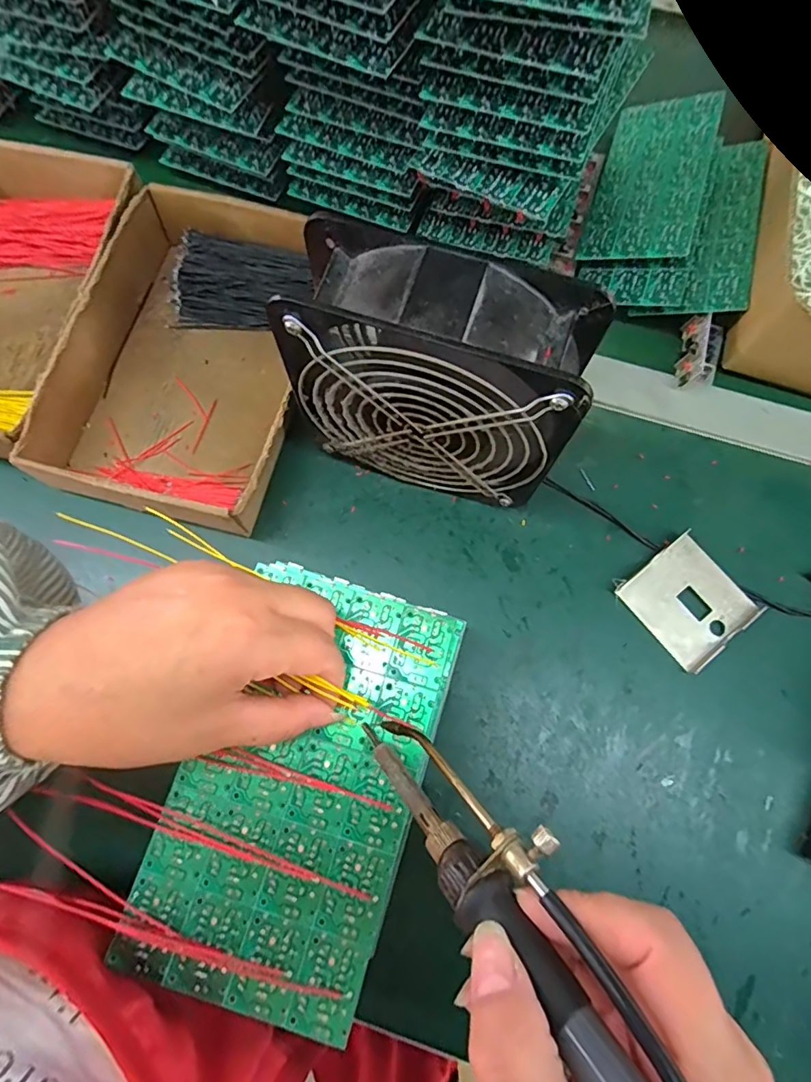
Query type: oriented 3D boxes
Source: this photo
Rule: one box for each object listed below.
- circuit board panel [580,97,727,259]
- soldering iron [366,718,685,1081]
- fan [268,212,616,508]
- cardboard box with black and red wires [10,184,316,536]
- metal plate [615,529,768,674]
[{"bbox_3d":[0.194,-0.287,0.409,0.076,0.005,0.169,13,71,25],"label":"circuit board panel"},{"bbox_3d":[0.046,0.121,0.144,0.032,0.015,0.203,-35,40,-12],"label":"soldering iron"},{"bbox_3d":[0.015,-0.082,0.296,0.145,0.152,0.055,19,72,4],"label":"fan"},{"bbox_3d":[-0.144,-0.129,0.360,0.150,0.045,0.232,11,72,2],"label":"cardboard box with black and red wires"},{"bbox_3d":[0.184,0.038,0.336,0.066,0.009,0.068,-39,77,-13],"label":"metal plate"}]

